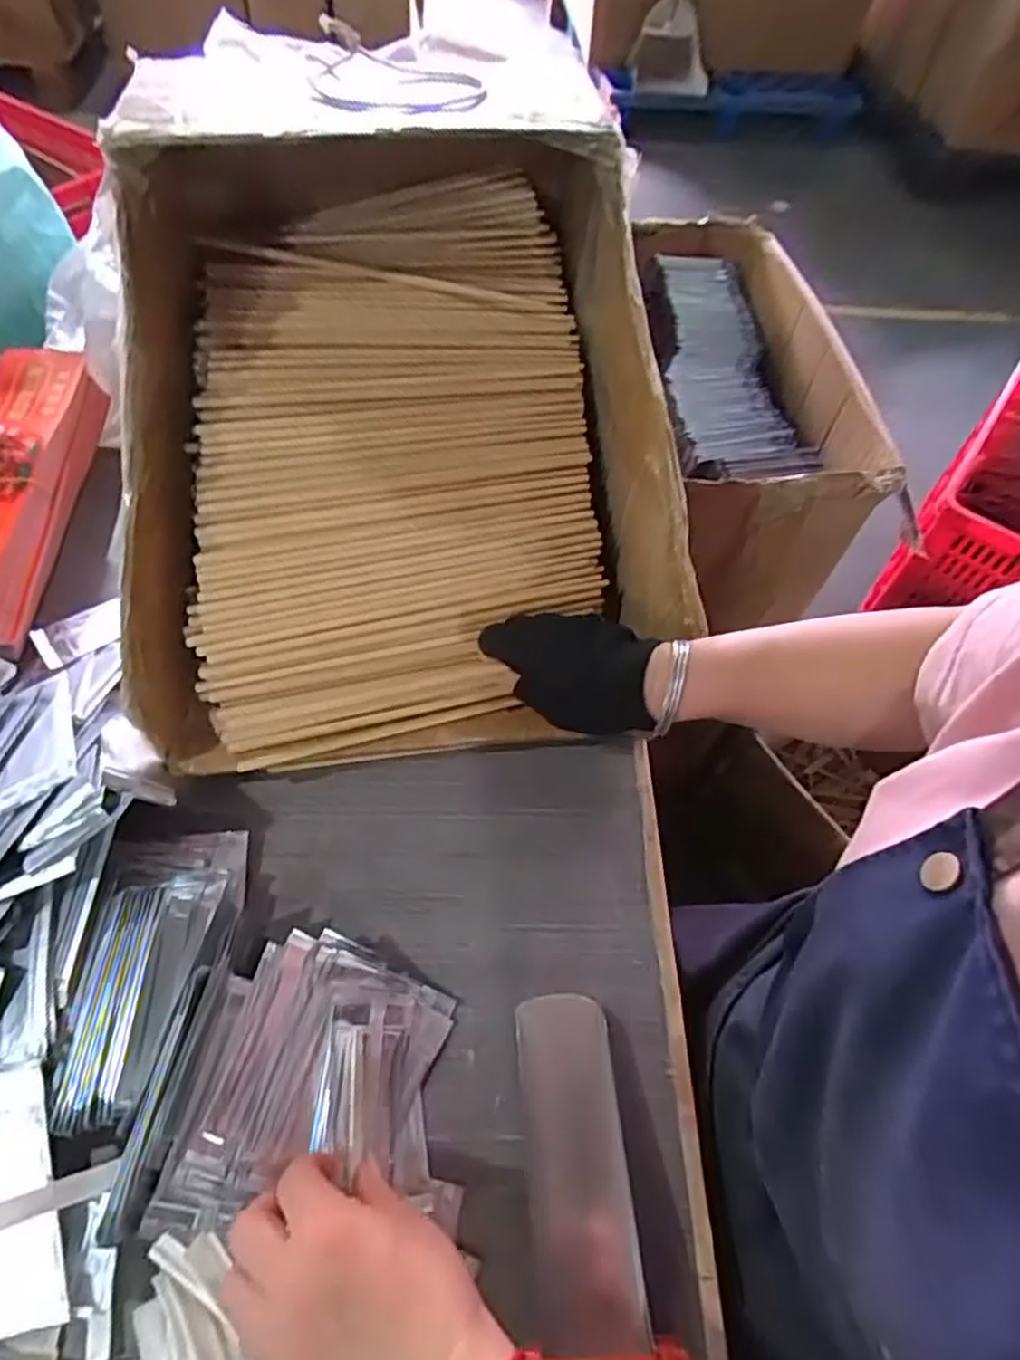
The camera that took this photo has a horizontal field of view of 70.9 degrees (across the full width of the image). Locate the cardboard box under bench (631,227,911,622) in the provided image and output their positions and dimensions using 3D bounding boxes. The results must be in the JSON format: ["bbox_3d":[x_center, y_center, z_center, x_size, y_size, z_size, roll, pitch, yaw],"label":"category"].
[{"bbox_3d":[0.284,-0.358,0.908,0.231,0.185,0.539,2,57,-3],"label":"cardboard box under bench"}]

